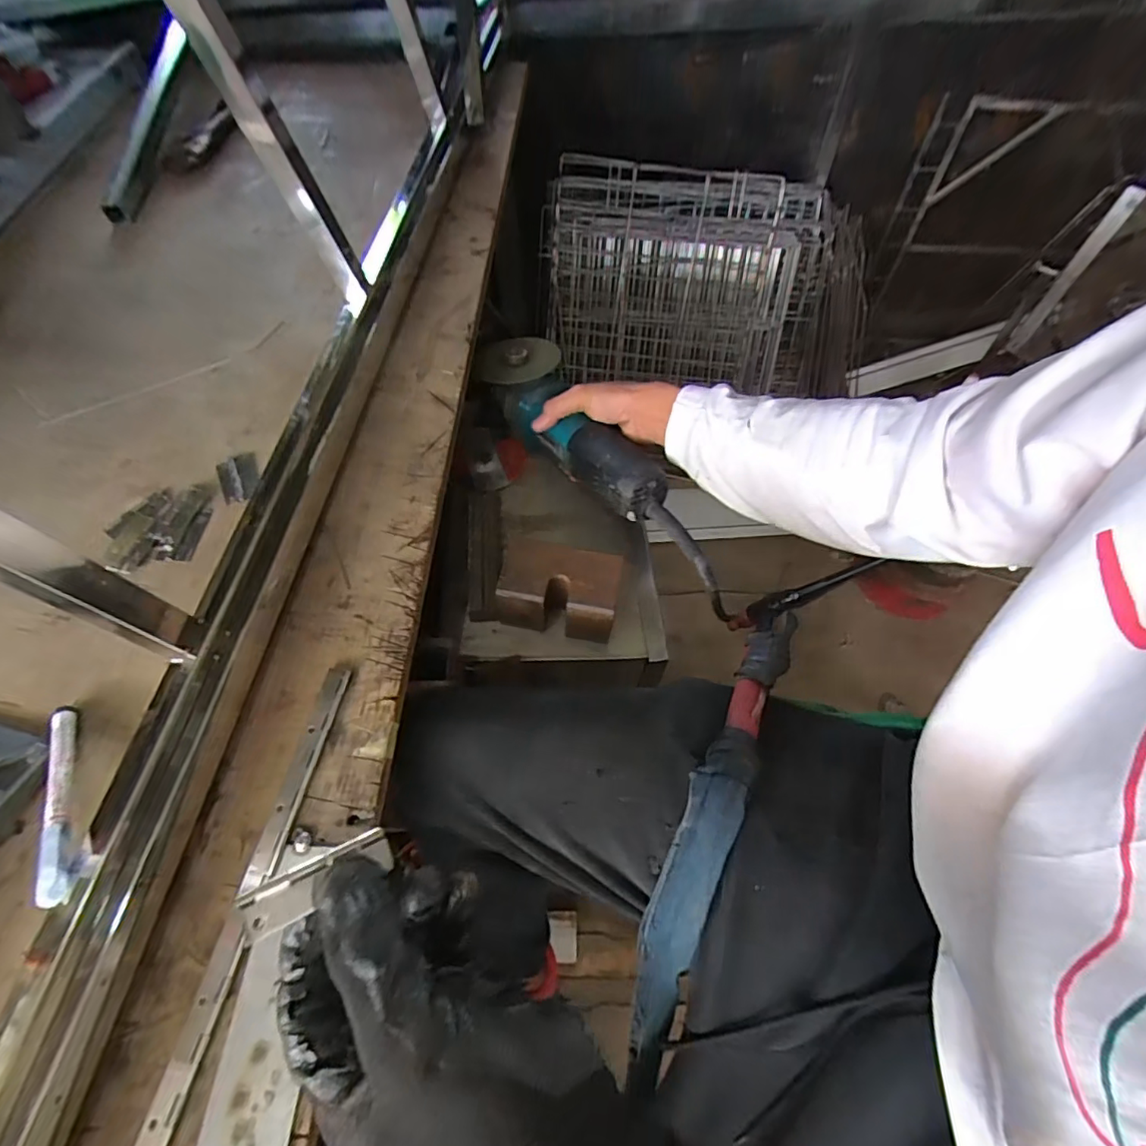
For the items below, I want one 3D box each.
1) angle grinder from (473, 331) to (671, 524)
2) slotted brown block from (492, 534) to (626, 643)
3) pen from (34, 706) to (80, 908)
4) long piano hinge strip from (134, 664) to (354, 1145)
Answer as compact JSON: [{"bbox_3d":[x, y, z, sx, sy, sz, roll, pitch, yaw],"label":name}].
[{"bbox_3d":[0.003,-0.151,0.600,0.090,0.100,0.279,-30,58,-15],"label":"angle grinder"},{"bbox_3d":[-0.012,0.017,0.527,0.110,0.069,0.067,13,62,9],"label":"slotted brown block"},{"bbox_3d":[-0.318,0.138,0.343,0.015,0.013,0.135,-29,50,-14],"label":"pen"},{"bbox_3d":[-0.235,0.398,0.213,0.018,0.005,0.751,8,61,6],"label":"long piano hinge strip"}]

